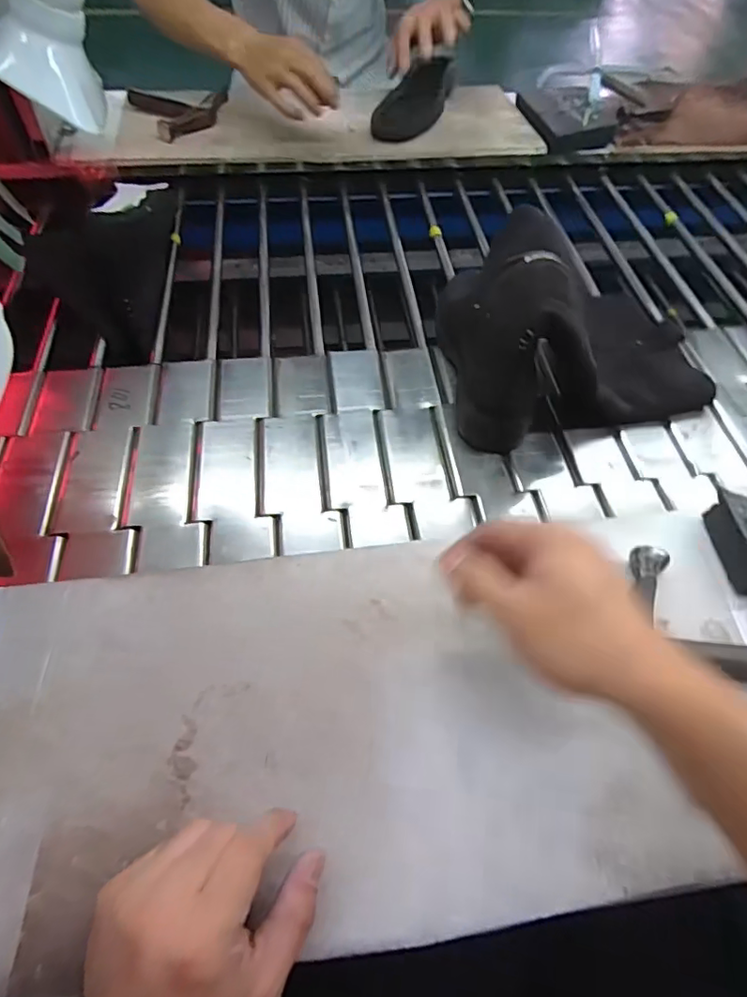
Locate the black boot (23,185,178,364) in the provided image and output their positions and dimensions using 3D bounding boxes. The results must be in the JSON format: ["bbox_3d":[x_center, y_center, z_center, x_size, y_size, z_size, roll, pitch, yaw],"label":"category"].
[{"bbox_3d":[-0.298,-0.311,0.663,0.082,0.131,0.276,3,56,0],"label":"black boot"}]

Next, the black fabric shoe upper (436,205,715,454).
[{"bbox_3d":[0.231,-0.203,0.574,0.310,0.167,0.203,-13,57,-11],"label":"black fabric shoe upper"}]

